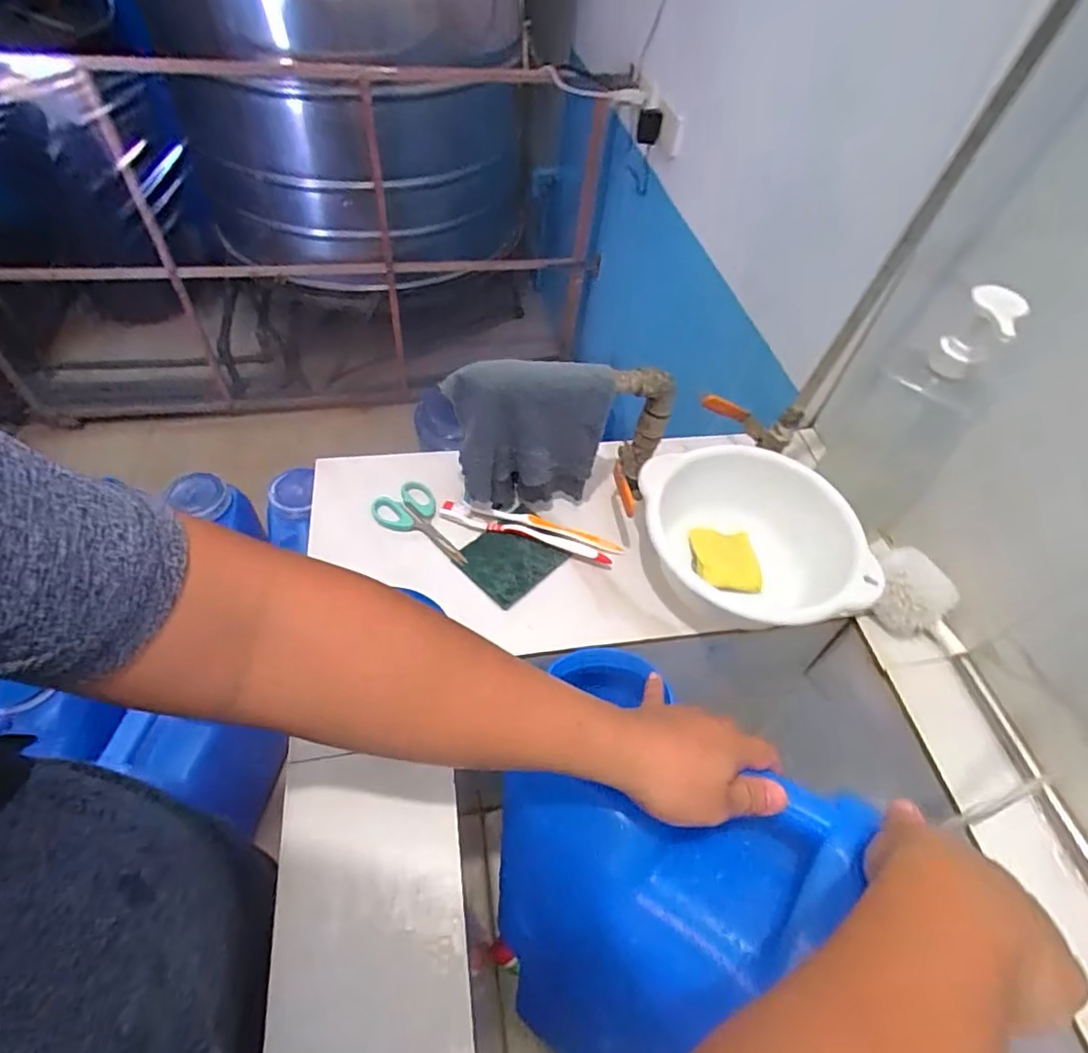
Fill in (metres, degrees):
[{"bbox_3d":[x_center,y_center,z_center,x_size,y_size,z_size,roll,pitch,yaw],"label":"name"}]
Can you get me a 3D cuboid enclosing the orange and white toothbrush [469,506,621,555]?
[{"bbox_3d":[0.001,0.000,0.609,0.170,0.007,0.019,16,53,6],"label":"orange and white toothbrush"}]

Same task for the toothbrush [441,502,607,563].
[{"bbox_3d":[-0.020,0.006,0.600,0.183,0.012,0.017,17,53,7],"label":"toothbrush"}]

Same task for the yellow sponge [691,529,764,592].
[{"bbox_3d":[0.186,0.034,0.593,0.065,0.017,0.067,1,52,-5],"label":"yellow sponge"}]

